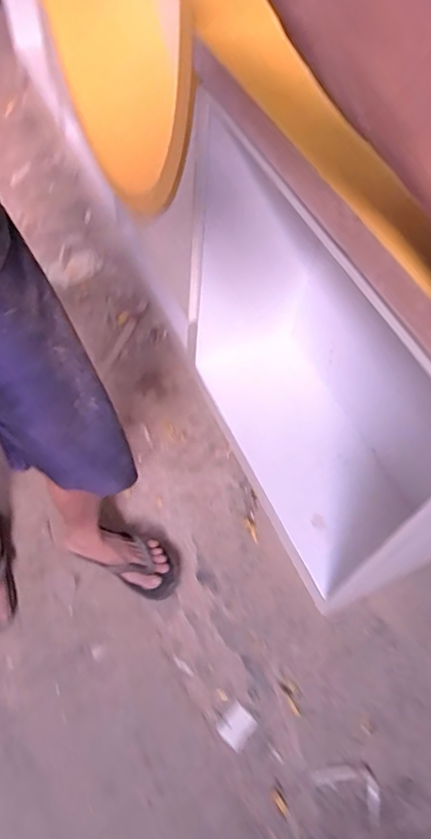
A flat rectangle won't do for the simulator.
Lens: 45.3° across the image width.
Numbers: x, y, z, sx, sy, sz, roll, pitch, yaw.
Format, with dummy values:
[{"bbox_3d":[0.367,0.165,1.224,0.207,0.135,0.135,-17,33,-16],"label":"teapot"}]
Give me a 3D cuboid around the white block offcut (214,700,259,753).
[{"bbox_3d":[0.042,0.615,1.035,0.063,0.004,0.069,39,61,20],"label":"white block offcut"}]

